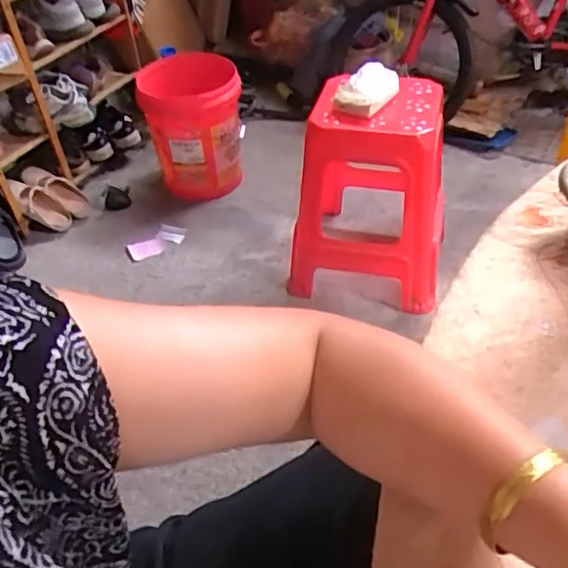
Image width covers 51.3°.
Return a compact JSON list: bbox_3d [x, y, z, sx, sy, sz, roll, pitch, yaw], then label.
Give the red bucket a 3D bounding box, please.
[{"bbox_3d":[-0.257,-0.451,1.738,0.272,0.370,0.290,-12,42,-5],"label":"red bucket"}]

